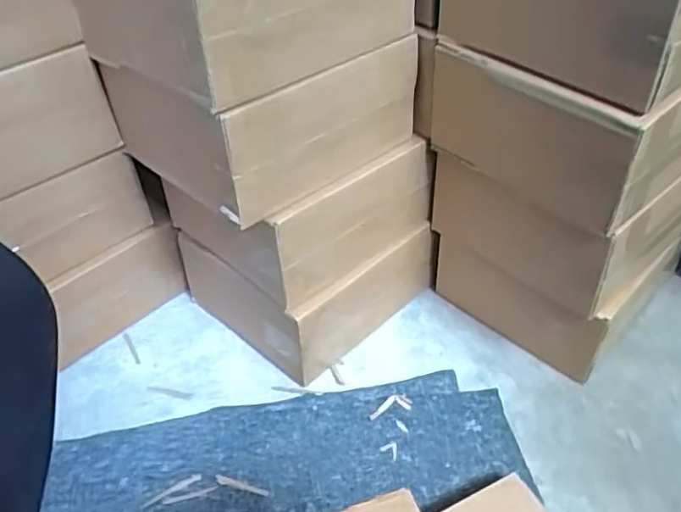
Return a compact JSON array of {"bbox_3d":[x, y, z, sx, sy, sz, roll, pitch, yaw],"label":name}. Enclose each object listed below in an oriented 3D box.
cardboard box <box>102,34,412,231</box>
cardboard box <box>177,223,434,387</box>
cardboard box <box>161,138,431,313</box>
[{"bbox_3d":[-0.081,-0.176,0.705,0.264,0.132,0.213,-34,51,-30],"label":"cardboard box"},{"bbox_3d":[-0.043,0.008,0.880,0.251,0.137,0.233,-34,51,-30],"label":"cardboard box"},{"bbox_3d":[-0.054,-0.082,0.786,0.263,0.123,0.219,-34,51,-30],"label":"cardboard box"}]

